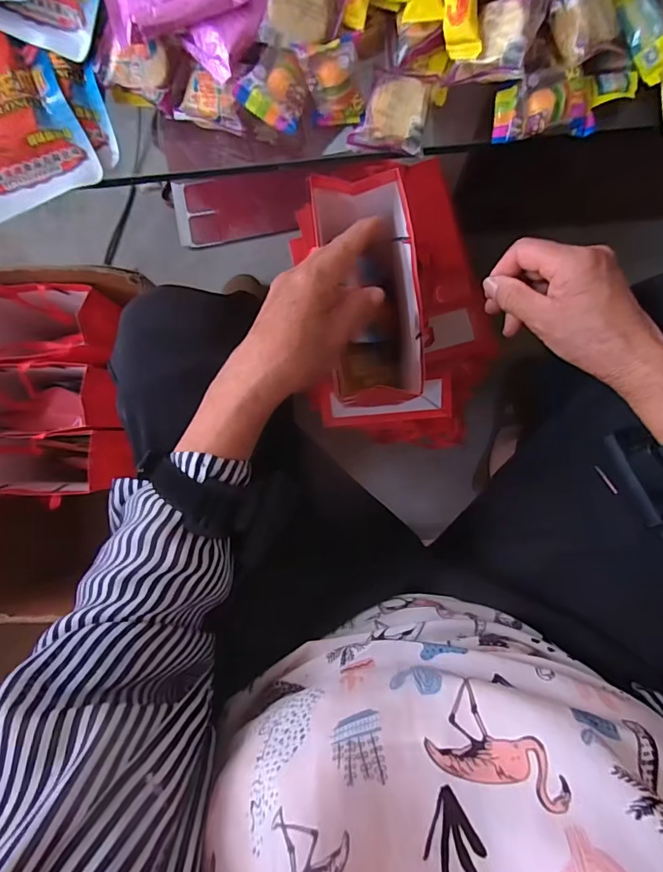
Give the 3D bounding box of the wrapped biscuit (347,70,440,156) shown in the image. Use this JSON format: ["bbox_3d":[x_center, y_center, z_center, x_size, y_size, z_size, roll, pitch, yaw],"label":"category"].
[{"bbox_3d":[0.042,-0.229,0.325,0.052,0.022,0.046,8,88,5],"label":"wrapped biscuit"}]

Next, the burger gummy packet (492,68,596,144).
[{"bbox_3d":[0.149,-0.230,0.318,0.068,0.016,0.040,-1,87,5],"label":"burger gummy packet"}]

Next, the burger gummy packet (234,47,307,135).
[{"bbox_3d":[-0.039,-0.248,0.326,0.047,0.010,0.044,31,99,-11],"label":"burger gummy packet"}]

